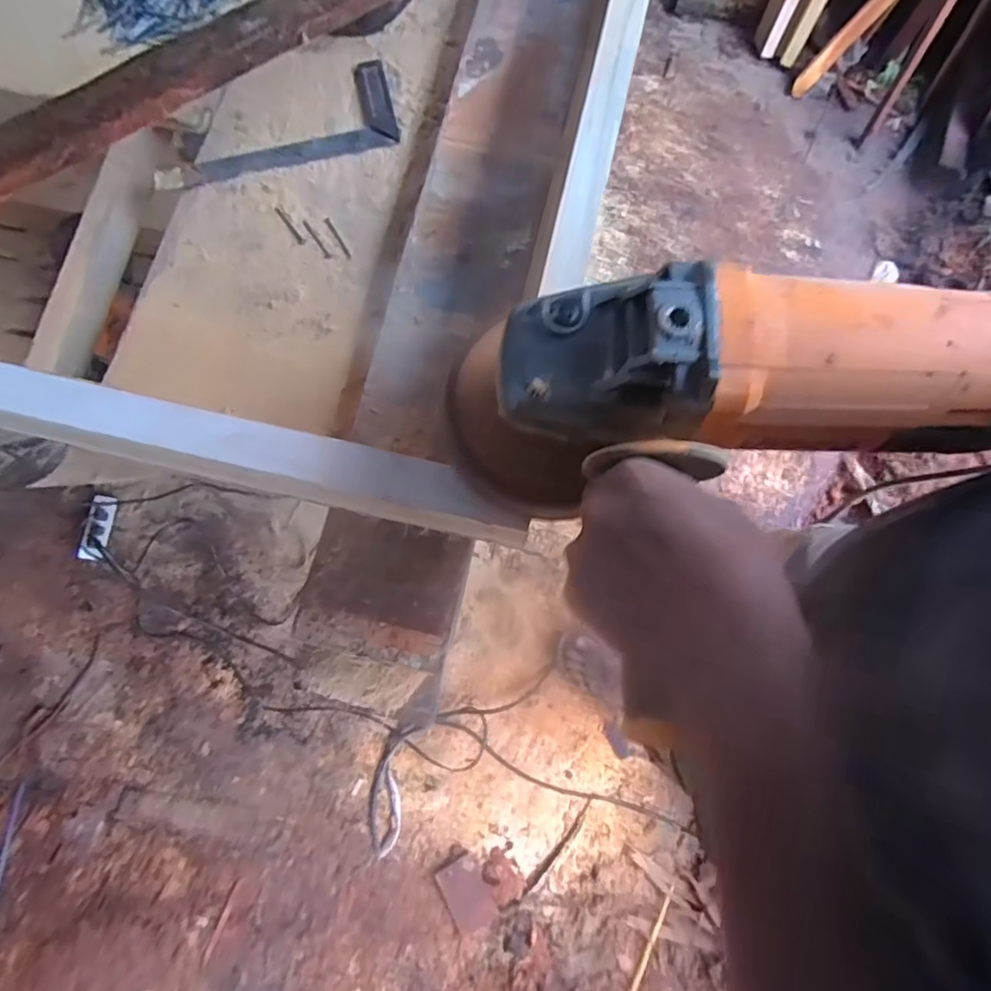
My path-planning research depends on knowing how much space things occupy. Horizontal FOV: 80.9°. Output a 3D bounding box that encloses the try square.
[{"bbox_3d":[-0.228,-0.381,0.599,0.245,0.009,0.103,-13,75,-3],"label":"try square"}]

